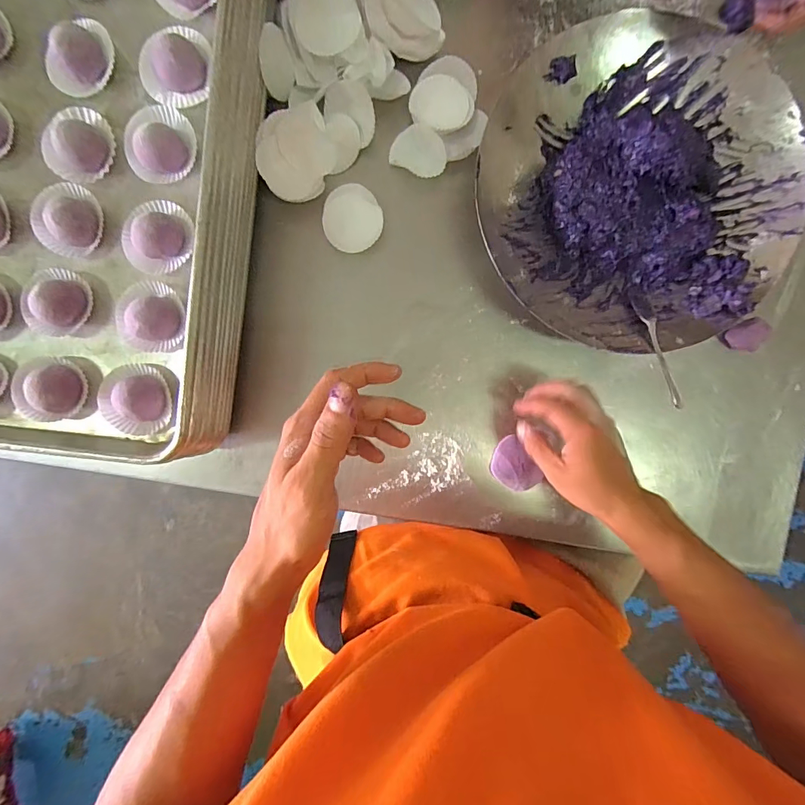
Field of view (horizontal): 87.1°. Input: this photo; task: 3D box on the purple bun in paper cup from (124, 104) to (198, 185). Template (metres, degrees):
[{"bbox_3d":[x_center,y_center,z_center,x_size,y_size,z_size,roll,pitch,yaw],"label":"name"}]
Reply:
[{"bbox_3d":[-0.200,-0.214,0.353,0.053,0.031,0.060,23,92,-2],"label":"purple bun in paper cup"}]

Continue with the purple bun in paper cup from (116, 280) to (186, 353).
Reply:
[{"bbox_3d":[-0.217,-0.074,0.358,0.064,0.030,0.058,15,93,-2],"label":"purple bun in paper cup"}]

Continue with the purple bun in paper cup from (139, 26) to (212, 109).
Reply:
[{"bbox_3d":[-0.183,-0.274,0.351,0.059,0.036,0.051,-32,93,1],"label":"purple bun in paper cup"}]

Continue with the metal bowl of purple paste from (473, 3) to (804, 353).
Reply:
[{"bbox_3d":[0.231,-0.211,0.417,0.300,0.060,0.305,0,96,-2],"label":"metal bowl of purple paste"}]

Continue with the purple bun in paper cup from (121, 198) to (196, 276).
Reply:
[{"bbox_3d":[-0.205,-0.138,0.355,0.049,0.030,0.059,28,92,-2],"label":"purple bun in paper cup"}]

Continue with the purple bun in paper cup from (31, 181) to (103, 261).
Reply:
[{"bbox_3d":[-0.281,-0.153,0.353,0.050,0.023,0.057,23,92,-2],"label":"purple bun in paper cup"}]

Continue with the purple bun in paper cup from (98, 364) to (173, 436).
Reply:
[{"bbox_3d":[-0.228,-0.002,0.361,0.056,0.026,0.059,0,93,-1],"label":"purple bun in paper cup"}]

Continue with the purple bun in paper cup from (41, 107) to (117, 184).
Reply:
[{"bbox_3d":[-0.270,-0.215,0.354,0.054,0.030,0.057,0,93,-1],"label":"purple bun in paper cup"}]

